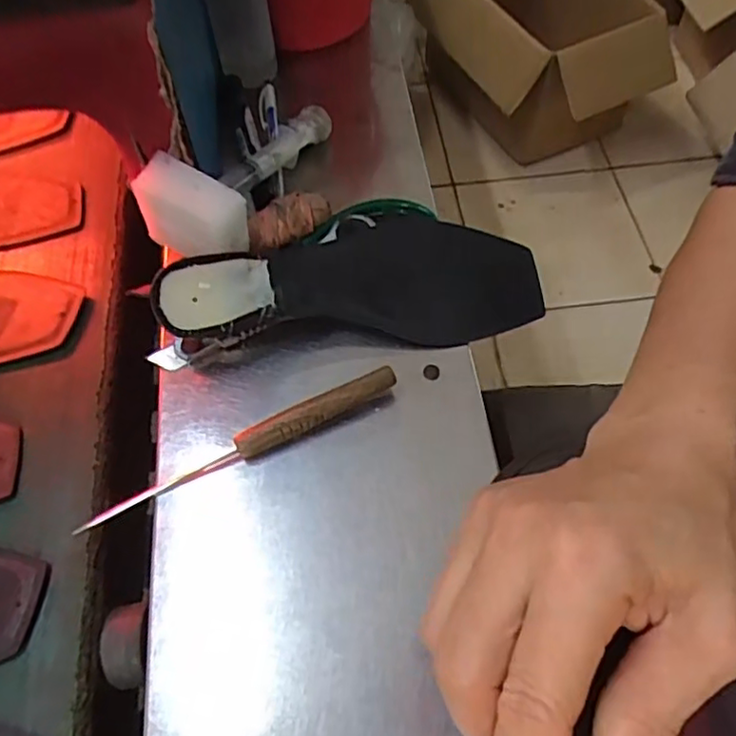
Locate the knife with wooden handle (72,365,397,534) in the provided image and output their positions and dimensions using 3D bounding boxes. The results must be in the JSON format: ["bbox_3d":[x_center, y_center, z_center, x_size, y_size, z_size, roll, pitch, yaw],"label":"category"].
[{"bbox_3d":[-0.070,0.045,0.374,0.189,0.023,0.016,-26,62,-14],"label":"knife with wooden handle"}]

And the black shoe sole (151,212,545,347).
[{"bbox_3d":[-0.008,-0.058,0.424,0.235,0.051,0.080,-5,60,-2],"label":"black shoe sole"}]

